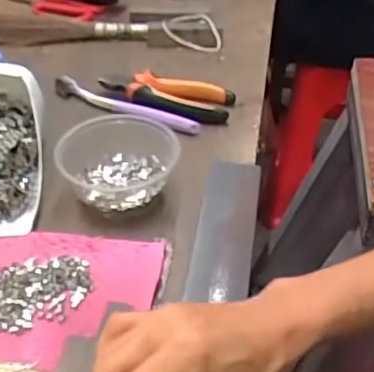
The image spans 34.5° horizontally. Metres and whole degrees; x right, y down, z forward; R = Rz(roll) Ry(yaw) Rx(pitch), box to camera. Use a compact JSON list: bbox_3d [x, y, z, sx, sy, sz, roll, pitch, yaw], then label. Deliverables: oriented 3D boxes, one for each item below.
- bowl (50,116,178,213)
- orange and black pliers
[{"bbox_3d":[-0.065,-0.022,0.547,0.111,0.044,0.093,-2,42,-5],"label":"bowl"},{"bbox_3d":[-0.025,-0.097,0.660,0.147,0.023,0.062,7,42,5],"label":"orange and black pliers"}]

